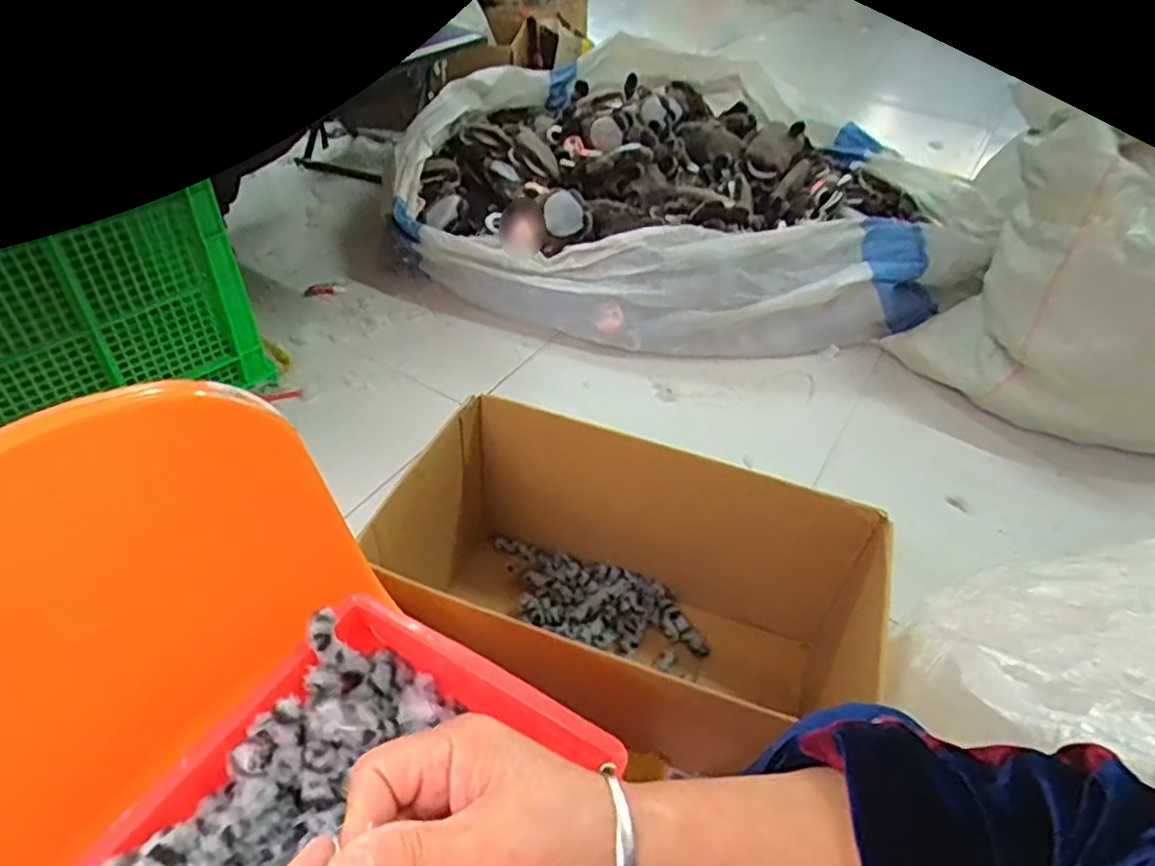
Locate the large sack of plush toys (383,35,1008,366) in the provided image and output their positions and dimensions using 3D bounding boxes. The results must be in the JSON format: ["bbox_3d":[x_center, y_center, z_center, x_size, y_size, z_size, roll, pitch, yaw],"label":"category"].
[{"bbox_3d":[0.257,-0.533,1.587,1.263,0.358,0.784,9,44,3],"label":"large sack of plush toys"}]

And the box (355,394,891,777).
[{"bbox_3d":[0.060,0.214,0.858,0.552,0.290,0.302,18,45,12],"label":"box"}]

